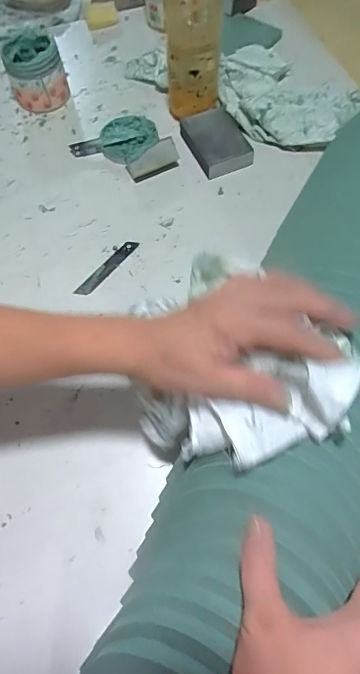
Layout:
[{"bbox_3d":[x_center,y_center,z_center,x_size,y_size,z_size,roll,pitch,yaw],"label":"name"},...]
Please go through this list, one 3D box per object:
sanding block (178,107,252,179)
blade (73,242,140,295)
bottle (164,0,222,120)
[{"bbox_3d":[0.050,-0.276,0.571,0.076,0.028,0.106,-20,67,-7],"label":"sanding block"},{"bbox_3d":[-0.091,-0.086,0.501,0.018,0.004,0.097,37,72,16],"label":"blade"},{"bbox_3d":[0.017,-0.394,0.519,0.070,0.194,0.079,-1,66,1],"label":"bottle"}]

